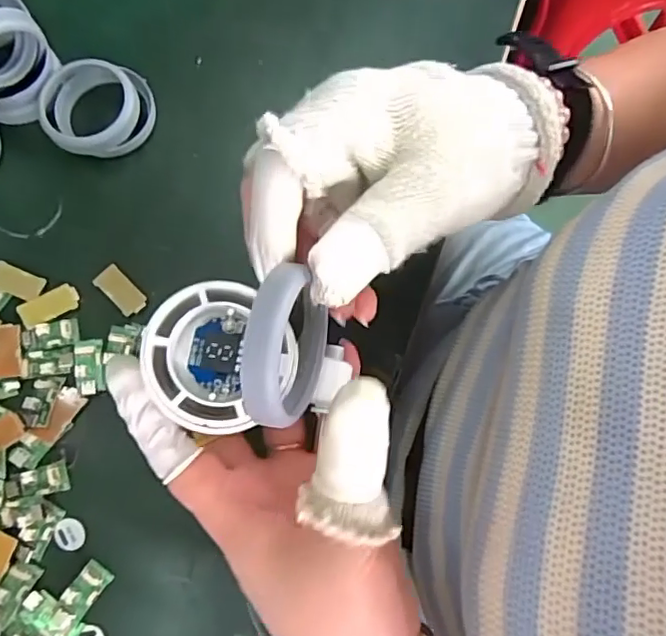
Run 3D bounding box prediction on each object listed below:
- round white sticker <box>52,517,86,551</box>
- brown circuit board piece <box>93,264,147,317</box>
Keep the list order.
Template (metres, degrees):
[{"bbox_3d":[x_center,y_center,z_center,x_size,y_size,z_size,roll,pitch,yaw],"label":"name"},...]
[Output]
[{"bbox_3d":[-0.140,0.116,0.296,0.017,0.004,0.016,1,77,-4],"label":"round white sticker"},{"bbox_3d":[-0.125,-0.017,0.328,0.033,0.004,0.016,44,78,6],"label":"brown circuit board piece"}]

